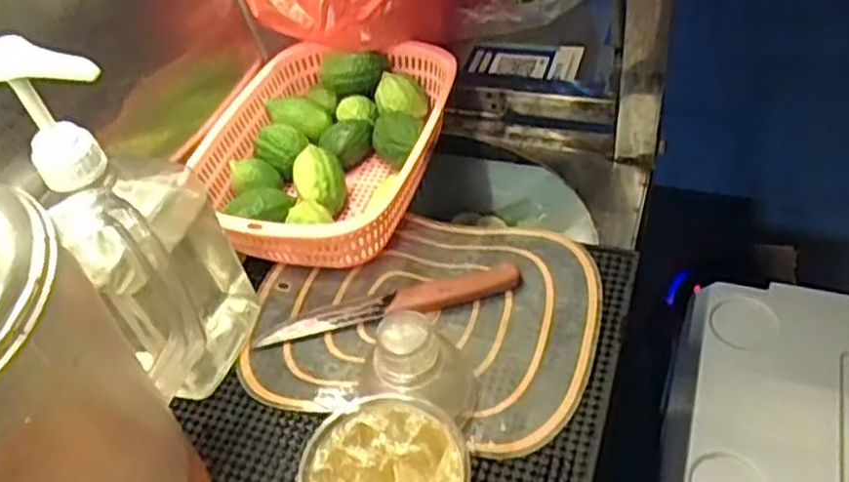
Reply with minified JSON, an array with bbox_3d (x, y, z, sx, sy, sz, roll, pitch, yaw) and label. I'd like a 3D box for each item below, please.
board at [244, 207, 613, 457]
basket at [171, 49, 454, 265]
[{"bbox_3d":[-0.002,0.057,0.641,0.279,0.015,0.213,10,50,15],"label":"board"},{"bbox_3d":[-0.098,-0.088,0.745,0.210,0.074,0.283,15,51,19],"label":"basket"}]

